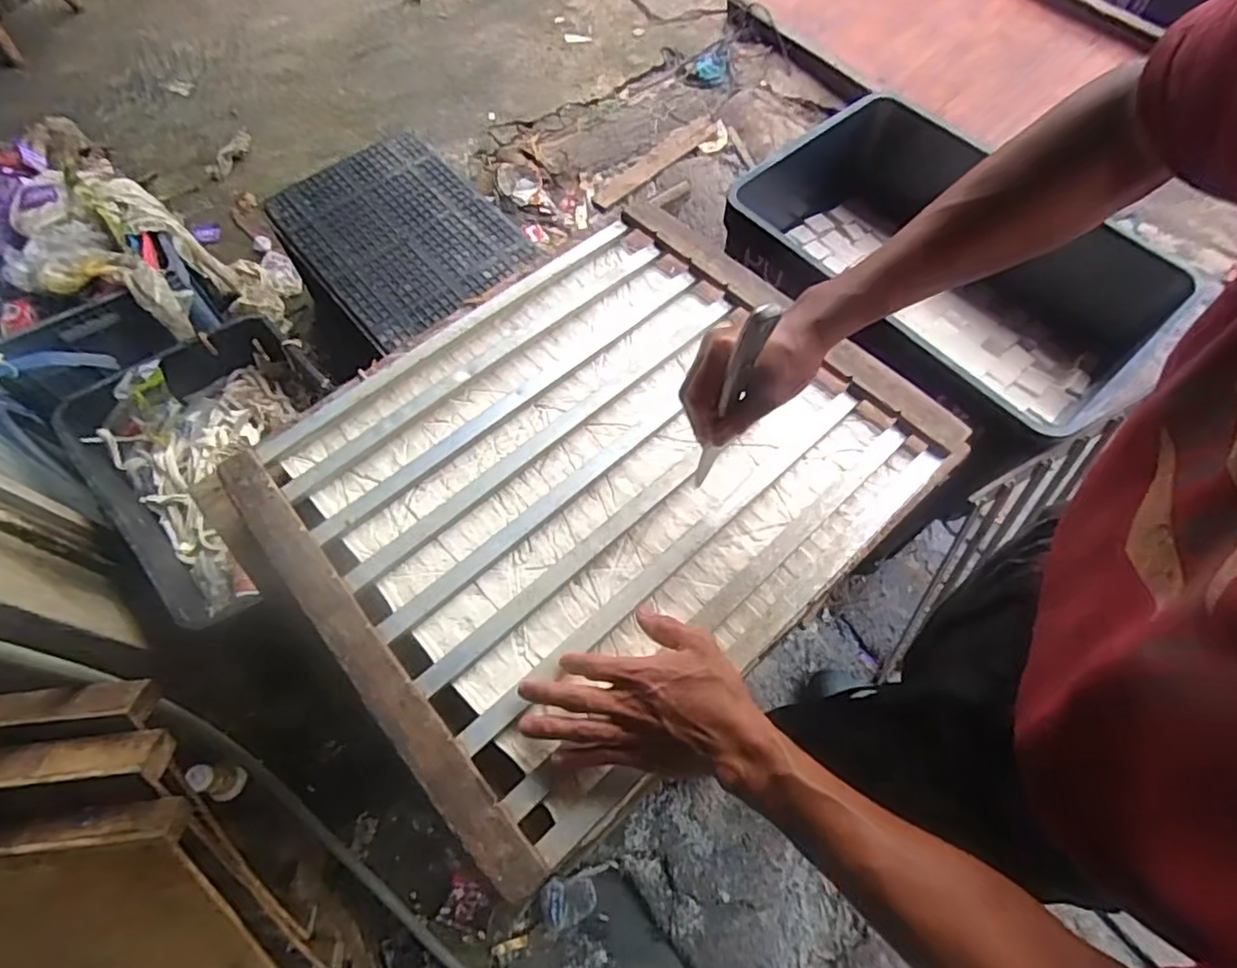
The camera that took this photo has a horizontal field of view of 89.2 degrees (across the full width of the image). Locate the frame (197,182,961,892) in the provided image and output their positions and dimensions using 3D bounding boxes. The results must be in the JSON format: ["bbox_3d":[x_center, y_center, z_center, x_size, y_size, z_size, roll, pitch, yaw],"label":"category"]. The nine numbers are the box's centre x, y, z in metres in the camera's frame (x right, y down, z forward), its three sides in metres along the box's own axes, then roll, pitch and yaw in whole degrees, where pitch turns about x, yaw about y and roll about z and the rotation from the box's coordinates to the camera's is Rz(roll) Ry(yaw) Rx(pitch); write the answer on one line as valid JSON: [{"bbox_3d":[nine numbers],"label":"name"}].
[{"bbox_3d":[-0.024,-0.030,0.631,0.572,0.047,0.487,-39,70,-18],"label":"frame"}]

